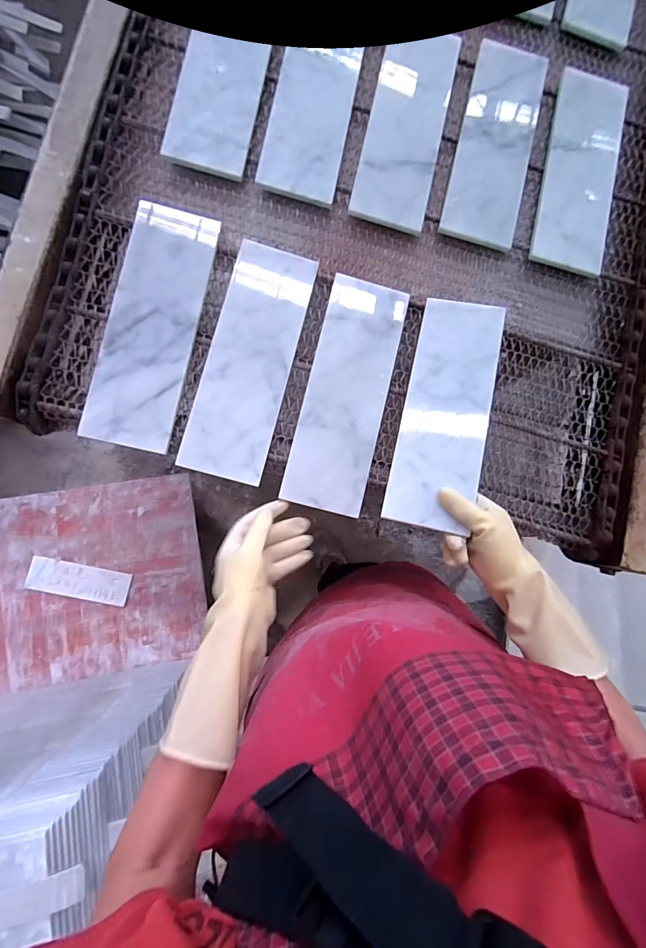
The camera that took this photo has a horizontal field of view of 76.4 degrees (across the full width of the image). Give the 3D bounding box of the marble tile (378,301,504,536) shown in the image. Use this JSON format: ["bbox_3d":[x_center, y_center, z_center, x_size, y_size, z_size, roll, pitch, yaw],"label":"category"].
[{"bbox_3d":[0.158,-0.085,0.520,0.106,0.007,0.310,12,73,11],"label":"marble tile"}]

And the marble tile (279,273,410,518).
[{"bbox_3d":[0.036,-0.106,0.544,0.114,0.018,0.309,14,81,-5],"label":"marble tile"}]

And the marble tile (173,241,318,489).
[{"bbox_3d":[-0.092,-0.148,0.528,0.106,0.012,0.309,14,82,-4],"label":"marble tile"}]

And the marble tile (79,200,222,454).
[{"bbox_3d":[-0.215,-0.188,0.517,0.108,0.016,0.308,13,82,-4],"label":"marble tile"}]

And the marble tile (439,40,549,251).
[{"bbox_3d":[0.259,-0.490,0.609,0.108,0.021,0.321,15,82,-4],"label":"marble tile"}]

